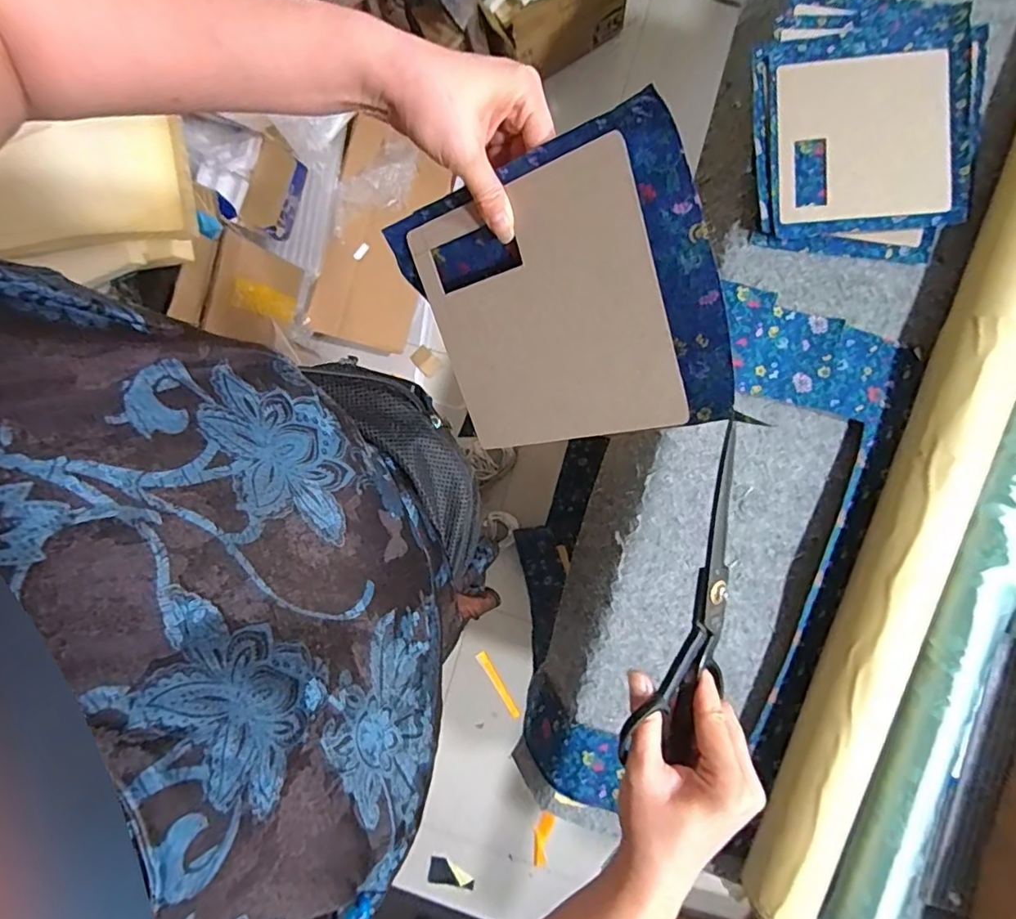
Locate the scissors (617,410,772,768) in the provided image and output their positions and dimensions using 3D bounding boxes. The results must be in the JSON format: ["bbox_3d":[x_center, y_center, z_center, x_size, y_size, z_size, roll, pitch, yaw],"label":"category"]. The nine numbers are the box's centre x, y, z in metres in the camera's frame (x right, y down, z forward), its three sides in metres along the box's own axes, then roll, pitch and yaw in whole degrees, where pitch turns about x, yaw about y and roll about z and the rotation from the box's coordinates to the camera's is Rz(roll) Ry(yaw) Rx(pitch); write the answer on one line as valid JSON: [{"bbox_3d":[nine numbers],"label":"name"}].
[{"bbox_3d":[0.124,0.083,0.360,0.060,0.038,0.223,12,94,4],"label":"scissors"}]

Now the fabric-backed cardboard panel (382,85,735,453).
[{"bbox_3d":[0.032,-0.107,0.395,0.214,0.033,0.188,-6,109,38],"label":"fabric-backed cardboard panel"}]

